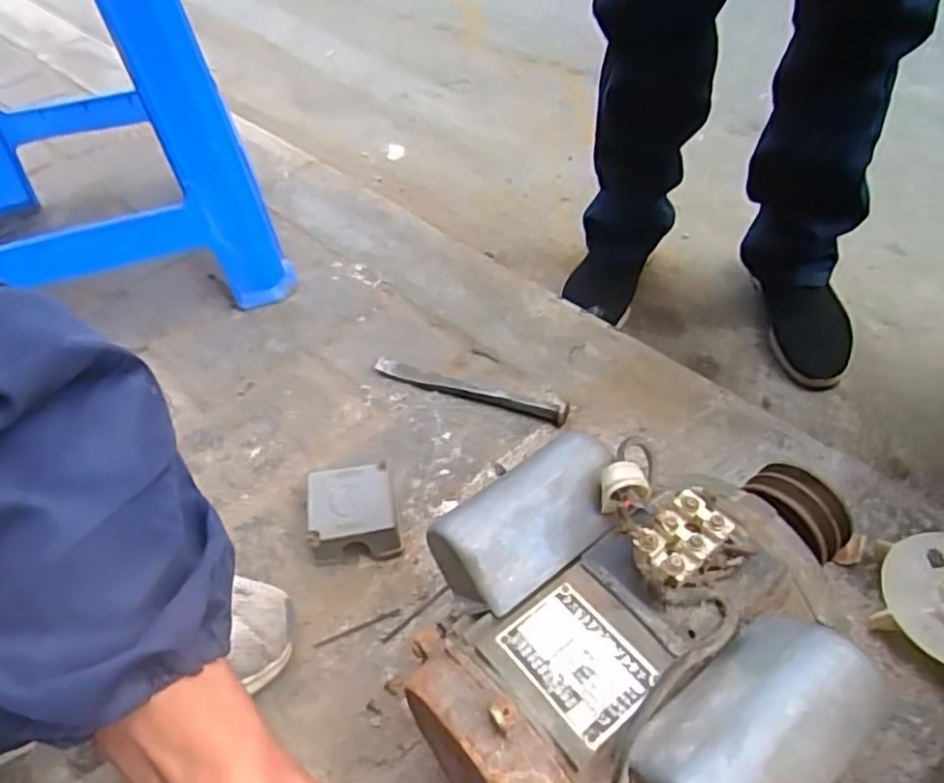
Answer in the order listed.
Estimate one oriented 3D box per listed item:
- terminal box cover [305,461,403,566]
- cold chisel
[{"bbox_3d":[-0.097,0.103,0.590,0.076,0.040,0.078,-9,46,-4],"label":"terminal box cover"},{"bbox_3d":[-0.005,-0.001,0.694,0.200,0.013,0.023,15,50,18],"label":"cold chisel"}]

